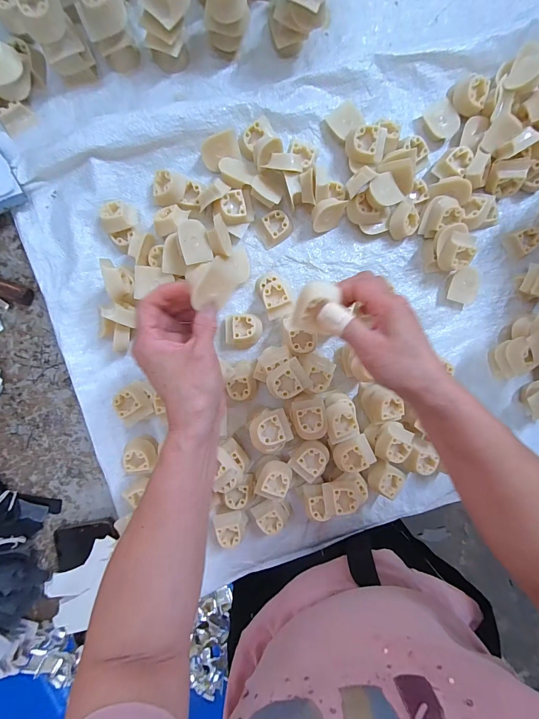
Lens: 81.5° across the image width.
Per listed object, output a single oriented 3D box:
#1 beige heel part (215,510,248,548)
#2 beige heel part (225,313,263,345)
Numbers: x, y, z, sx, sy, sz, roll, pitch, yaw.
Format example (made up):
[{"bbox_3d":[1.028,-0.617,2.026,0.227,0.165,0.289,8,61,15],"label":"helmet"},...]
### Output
[{"bbox_3d":[-0.050,0.223,0.418,0.040,0.027,0.038,-13,95,-2],"label":"beige heel part"},{"bbox_3d":[-0.033,-0.039,0.403,0.046,0.033,0.037,-2,95,-3],"label":"beige heel part"}]

